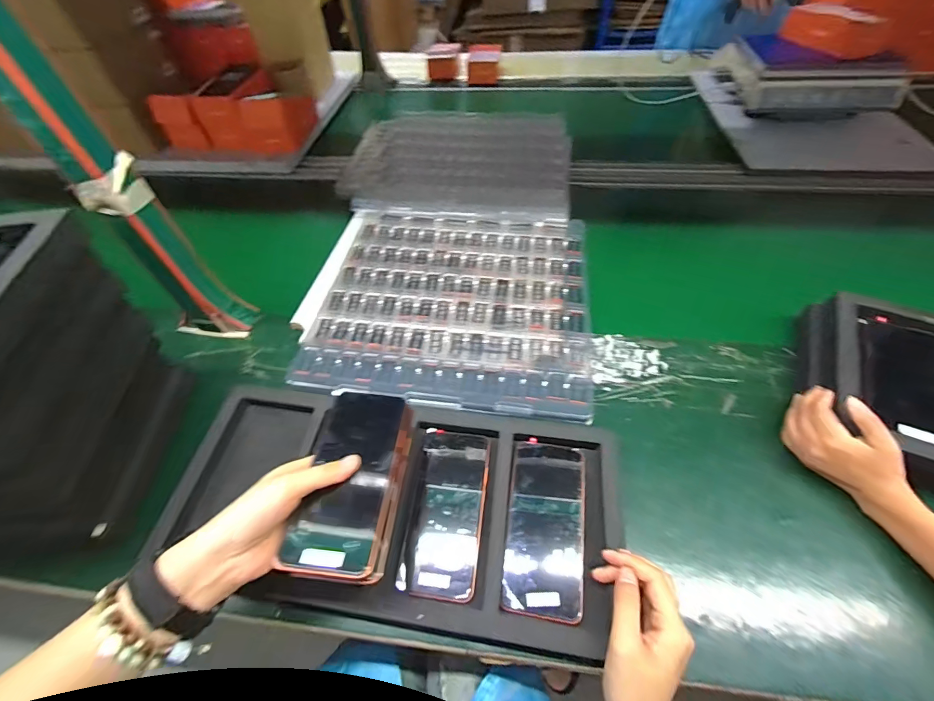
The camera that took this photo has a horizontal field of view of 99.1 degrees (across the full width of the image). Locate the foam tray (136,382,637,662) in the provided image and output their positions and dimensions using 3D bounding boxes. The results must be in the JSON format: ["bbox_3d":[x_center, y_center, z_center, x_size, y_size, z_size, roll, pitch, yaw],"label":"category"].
[{"bbox_3d":[-0.082,0.153,0.444,0.474,0.036,0.229,10,54,9],"label":"foam tray"}]

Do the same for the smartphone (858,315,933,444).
[{"bbox_3d":[0.519,0.028,0.461,0.089,0.015,0.162,22,57,19],"label":"smartphone"}]

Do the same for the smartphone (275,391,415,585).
[{"bbox_3d":[-0.102,0.114,0.369,0.082,0.015,0.171,7,48,-1],"label":"smartphone"}]

